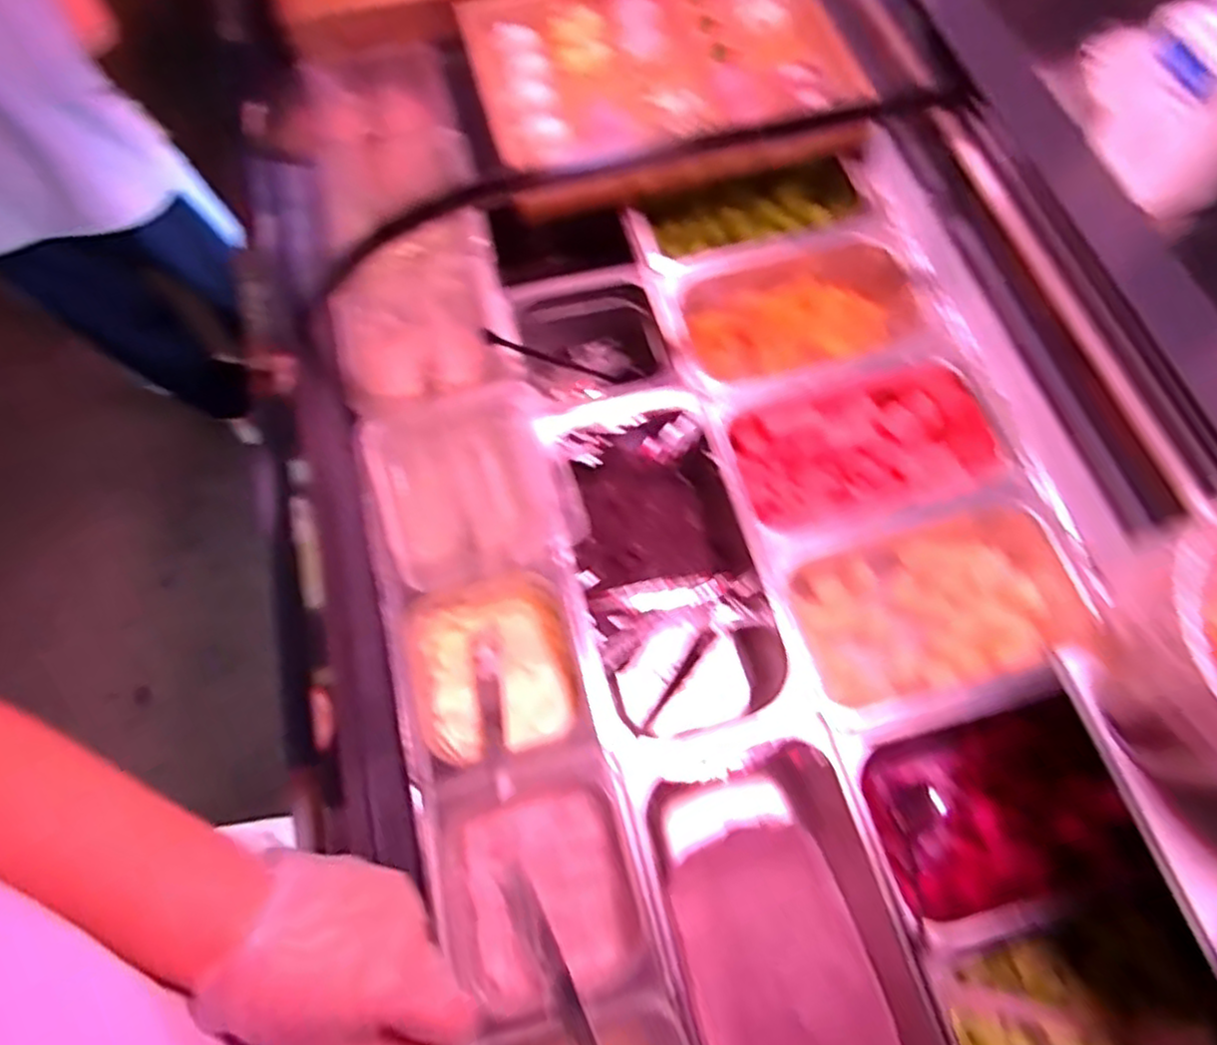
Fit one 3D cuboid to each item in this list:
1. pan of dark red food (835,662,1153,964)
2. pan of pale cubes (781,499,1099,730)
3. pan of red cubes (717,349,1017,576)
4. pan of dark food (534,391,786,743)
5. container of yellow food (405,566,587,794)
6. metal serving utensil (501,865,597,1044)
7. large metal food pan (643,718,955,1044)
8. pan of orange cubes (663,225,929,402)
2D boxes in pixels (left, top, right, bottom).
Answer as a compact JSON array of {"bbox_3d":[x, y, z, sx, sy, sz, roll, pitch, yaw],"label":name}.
[{"bbox_3d":[0.296,0.234,0.602,0.179,0.101,0.163,-14,69,-5],"label":"pan of dark red food"},{"bbox_3d":[0.271,0.084,0.671,0.225,0.099,0.145,-17,69,-6],"label":"pan of pale cubes"},{"bbox_3d":[0.252,-0.064,0.714,0.264,0.081,0.168,-14,69,-5],"label":"pan of red cubes"},{"bbox_3d":[0.049,0.038,0.693,0.155,0.111,0.309,-15,69,-5],"label":"pan of dark food"},{"bbox_3d":[-0.099,0.138,0.649,0.151,0.083,0.178,-15,69,-5],"label":"container of yellow food"},{"bbox_3d":[-0.041,0.331,0.538,0.023,0.021,0.158,-31,46,-11],"label":"metal serving utensil"},{"bbox_3d":[0.145,0.362,0.585,0.175,0.151,0.310,-12,68,-4],"label":"large metal food pan"},{"bbox_3d":[0.209,-0.209,0.797,0.269,0.087,0.165,-11,68,-4],"label":"pan of orange cubes"}]

